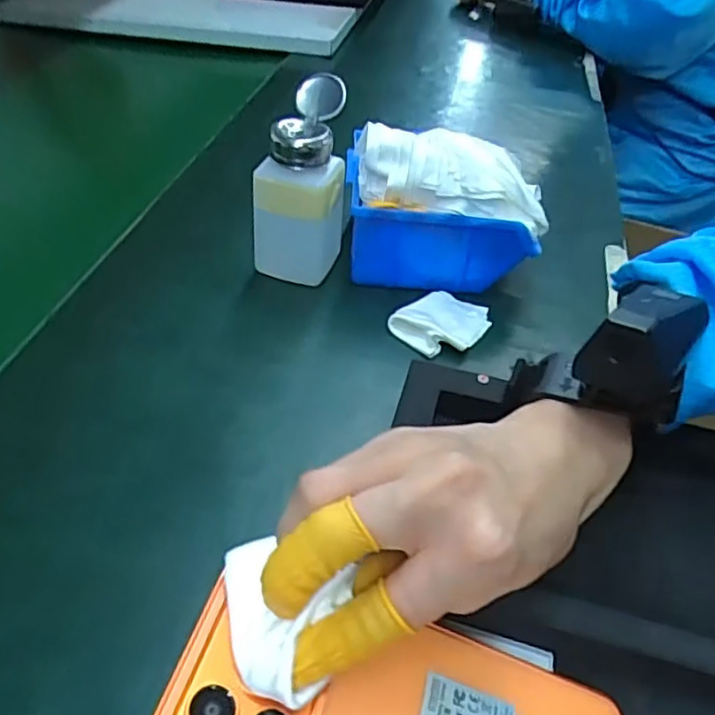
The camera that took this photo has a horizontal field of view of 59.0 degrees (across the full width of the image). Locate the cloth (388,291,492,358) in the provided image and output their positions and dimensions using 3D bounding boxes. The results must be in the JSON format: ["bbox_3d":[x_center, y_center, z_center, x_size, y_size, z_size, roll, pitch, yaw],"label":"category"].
[{"bbox_3d":[0.061,-0.026,0.434,0.050,0.013,0.068,33,50,28],"label":"cloth"}]

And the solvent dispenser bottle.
[{"bbox_3d":[-0.039,-0.114,0.434,0.060,0.128,0.069,5,43,2],"label":"solvent dispenser bottle"}]

